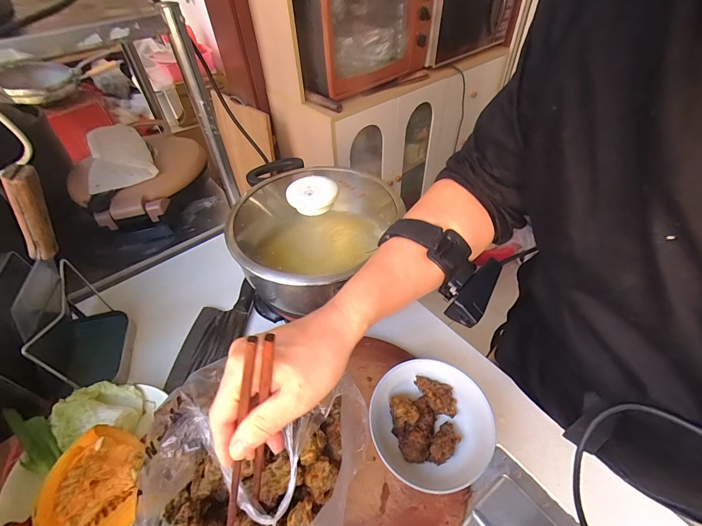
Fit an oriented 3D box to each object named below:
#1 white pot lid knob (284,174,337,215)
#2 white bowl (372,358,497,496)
[{"bbox_3d":[-0.051,-0.089,0.436,0.063,0.025,0.054,-13,47,-9],"label":"white pot lid knob"},{"bbox_3d":[0.089,0.191,0.386,0.124,0.072,0.131,-2,46,2],"label":"white bowl"}]

